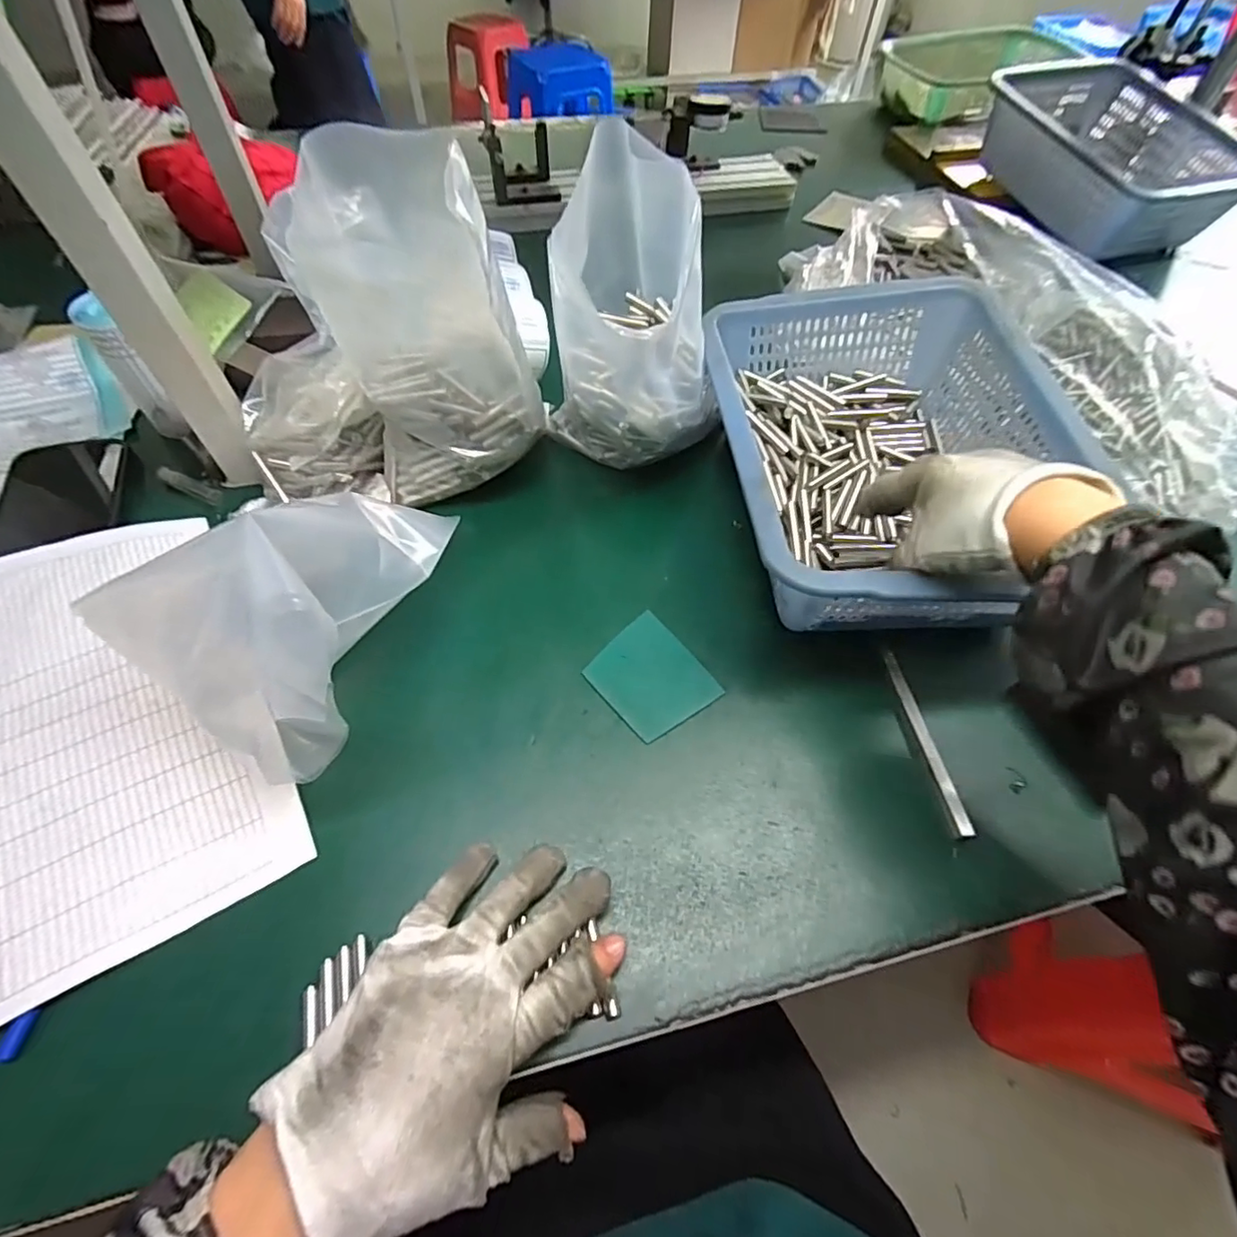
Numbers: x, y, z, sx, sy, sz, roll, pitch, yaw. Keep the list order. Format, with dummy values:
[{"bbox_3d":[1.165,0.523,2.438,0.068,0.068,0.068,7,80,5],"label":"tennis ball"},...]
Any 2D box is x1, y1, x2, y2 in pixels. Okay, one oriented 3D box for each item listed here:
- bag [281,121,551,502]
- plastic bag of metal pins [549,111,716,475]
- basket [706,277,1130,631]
[{"bbox_3d":[-0.127,-0.219,0.418,0.117,0.194,0.162,-7,56,-5],"label":"bag"},{"bbox_3d":[0.008,-0.211,0.416,0.115,0.197,0.126,-3,56,-3],"label":"plastic bag of metal pins"},{"bbox_3d":[0.184,-0.121,0.418,0.220,0.097,0.307,-3,56,-3],"label":"basket"}]

